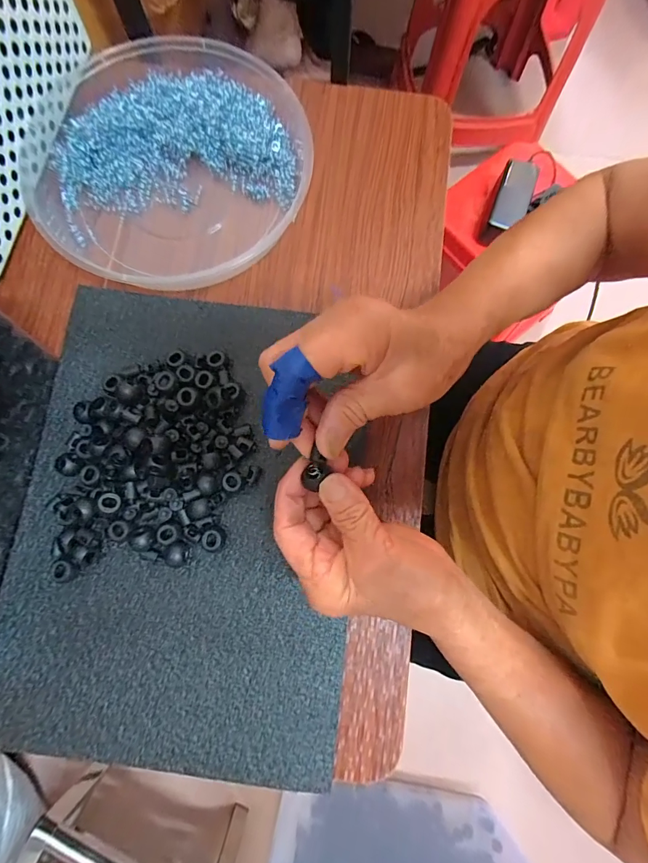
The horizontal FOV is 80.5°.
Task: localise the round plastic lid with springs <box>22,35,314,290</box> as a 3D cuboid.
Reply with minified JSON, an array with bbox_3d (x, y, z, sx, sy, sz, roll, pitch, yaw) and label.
[{"bbox_3d":[-0.146,-0.245,0.329,0.229,0.031,0.237,0,78,-1],"label":"round plastic lid with springs"}]

